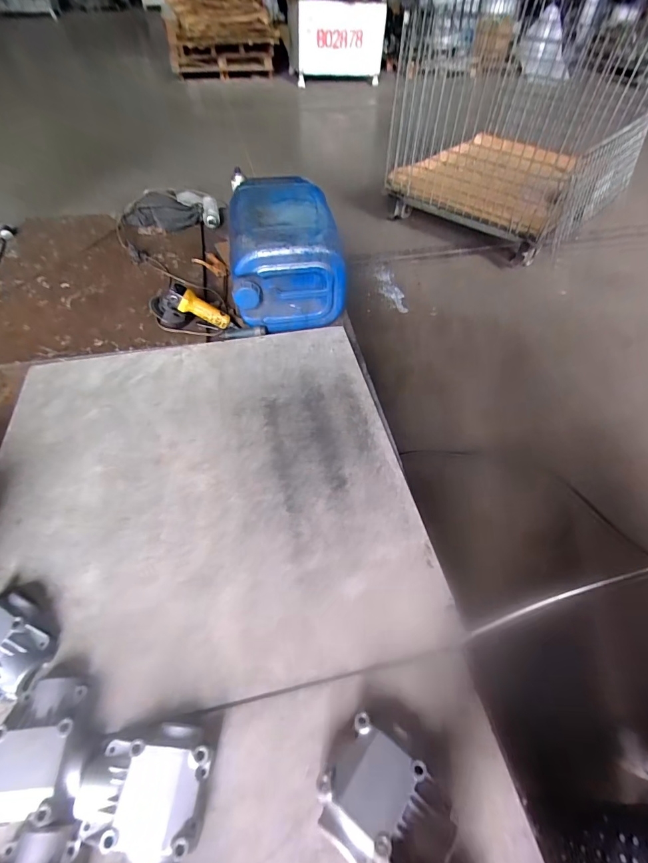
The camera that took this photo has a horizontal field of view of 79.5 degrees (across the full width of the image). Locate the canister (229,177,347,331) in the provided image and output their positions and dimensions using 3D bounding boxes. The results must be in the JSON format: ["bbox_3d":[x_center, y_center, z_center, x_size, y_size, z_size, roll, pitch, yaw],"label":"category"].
[{"bbox_3d":[-0.097,-0.500,1.084,0.281,0.221,0.400,-2,52,-4],"label":"canister"}]

